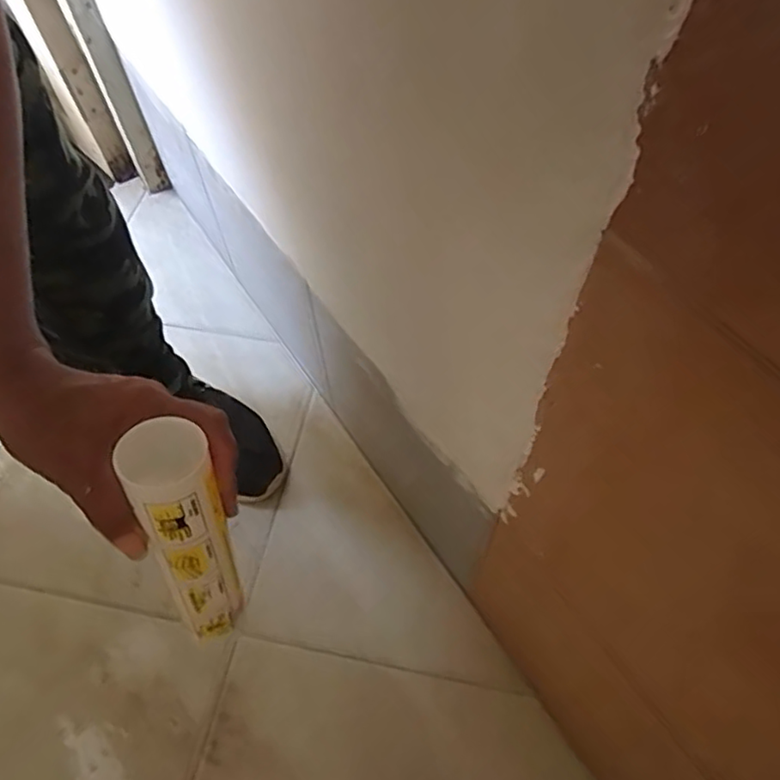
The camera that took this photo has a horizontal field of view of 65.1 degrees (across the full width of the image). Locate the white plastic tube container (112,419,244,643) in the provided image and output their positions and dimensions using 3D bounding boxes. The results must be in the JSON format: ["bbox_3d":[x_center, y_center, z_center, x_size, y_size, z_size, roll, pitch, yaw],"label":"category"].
[{"bbox_3d":[-0.129,0.106,0.406,0.050,0.204,0.045,12,45,10],"label":"white plastic tube container"}]

